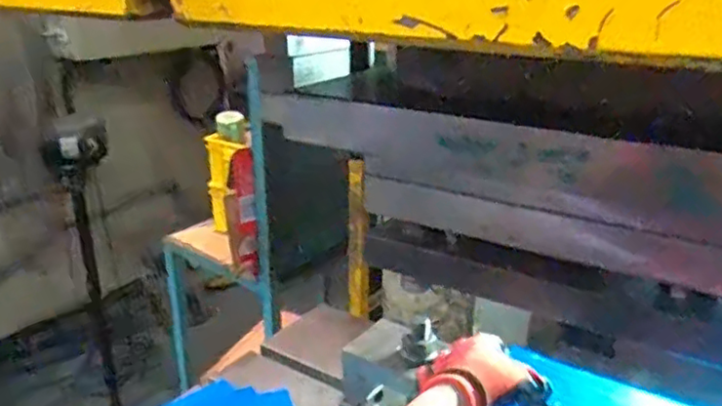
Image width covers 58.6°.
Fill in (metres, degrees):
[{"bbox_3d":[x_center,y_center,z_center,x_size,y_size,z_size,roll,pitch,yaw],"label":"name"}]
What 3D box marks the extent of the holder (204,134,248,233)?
[{"bbox_3d":[-0.339,-0.052,1.601,0.085,0.230,0.067,1,18,-3],"label":"holder"}]

